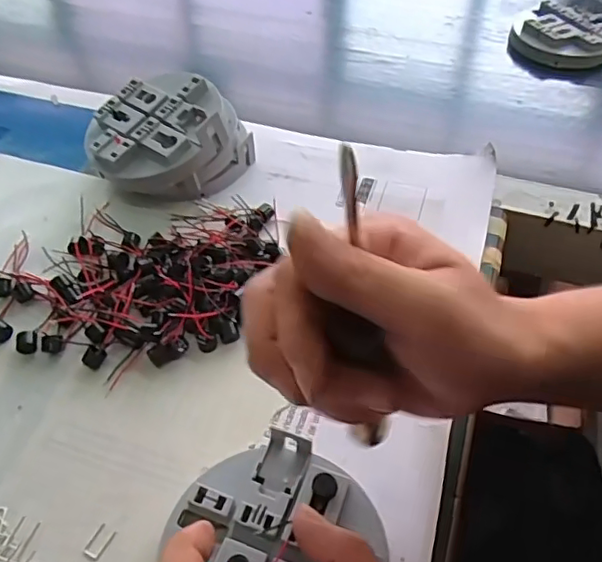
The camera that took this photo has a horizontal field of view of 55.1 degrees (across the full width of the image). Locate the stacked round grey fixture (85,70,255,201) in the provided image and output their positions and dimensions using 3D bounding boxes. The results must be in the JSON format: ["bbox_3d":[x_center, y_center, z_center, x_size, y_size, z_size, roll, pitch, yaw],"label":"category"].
[{"bbox_3d":[-0.095,-0.102,0.422,0.111,0.066,0.084,1,50,0],"label":"stacked round grey fixture"}]

